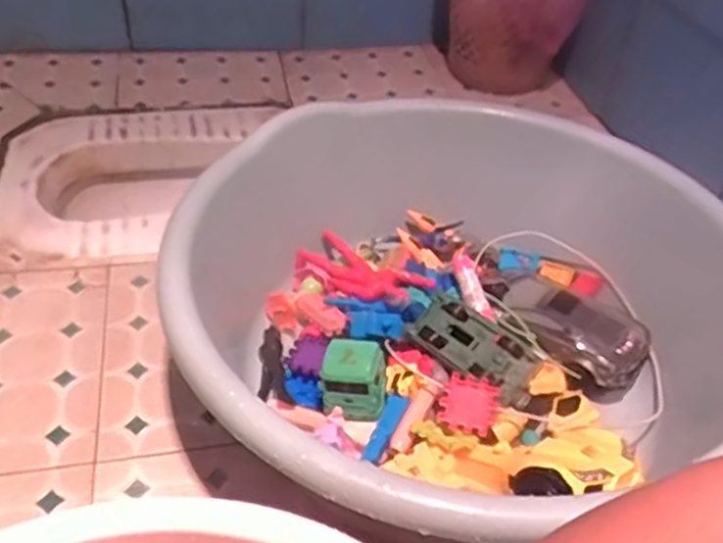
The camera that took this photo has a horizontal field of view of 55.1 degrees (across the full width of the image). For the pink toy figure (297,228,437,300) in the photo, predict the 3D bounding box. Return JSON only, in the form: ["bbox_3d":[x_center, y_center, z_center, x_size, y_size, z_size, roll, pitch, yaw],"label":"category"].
[{"bbox_3d":[0.000,-0.002,0.839,0.174,0.028,0.064,21,44,36],"label":"pink toy figure"}]

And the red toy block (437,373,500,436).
[{"bbox_3d":[0.105,0.128,0.674,0.053,0.014,0.053,17,79,20],"label":"red toy block"}]

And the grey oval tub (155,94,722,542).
[{"bbox_3d":[0.085,0.067,0.716,0.520,0.233,0.449,-22,51,-27],"label":"grey oval tub"}]

